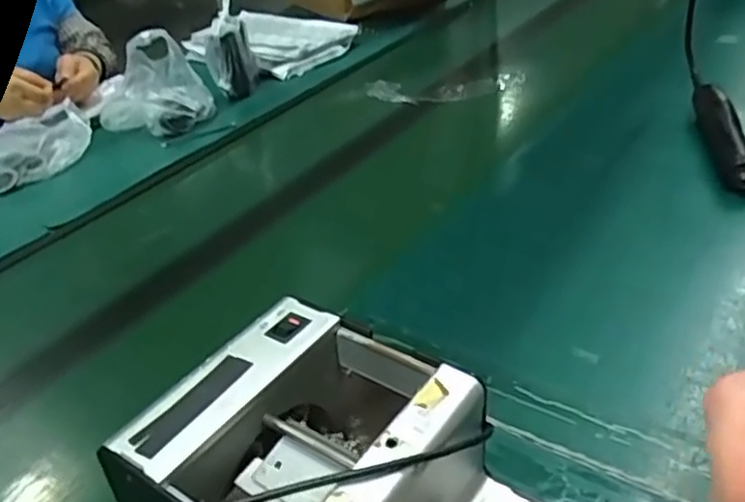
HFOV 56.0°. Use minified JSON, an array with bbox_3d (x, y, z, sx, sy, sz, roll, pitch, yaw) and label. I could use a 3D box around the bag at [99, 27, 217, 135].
[{"bbox_3d":[-0.335,-0.258,1.046,0.158,0.098,0.167,-18,34,-15],"label":"bag"}]

